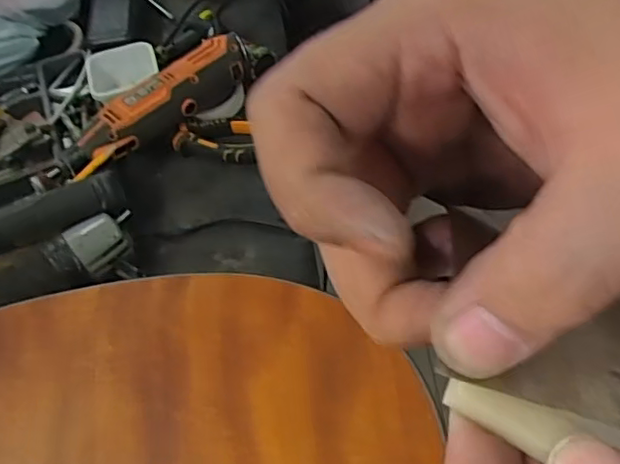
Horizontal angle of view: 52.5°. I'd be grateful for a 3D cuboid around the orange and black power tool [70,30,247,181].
[{"bbox_3d":[-0.150,-0.126,0.625,0.053,0.044,0.216,37,66,28],"label":"orange and black power tool"}]

